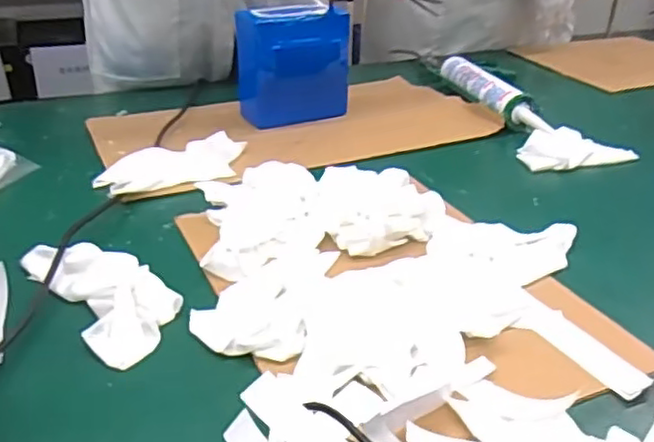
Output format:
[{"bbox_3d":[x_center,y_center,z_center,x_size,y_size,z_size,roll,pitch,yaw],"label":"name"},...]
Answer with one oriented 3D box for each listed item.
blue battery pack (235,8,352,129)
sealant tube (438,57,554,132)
[{"bbox_3d":[-0.049,-0.218,0.904,0.146,0.144,0.073,-11,30,-22],"label":"blue battery pack"},{"bbox_3d":[0.233,-0.183,0.935,0.044,0.040,0.273,-8,29,-16],"label":"sealant tube"}]

